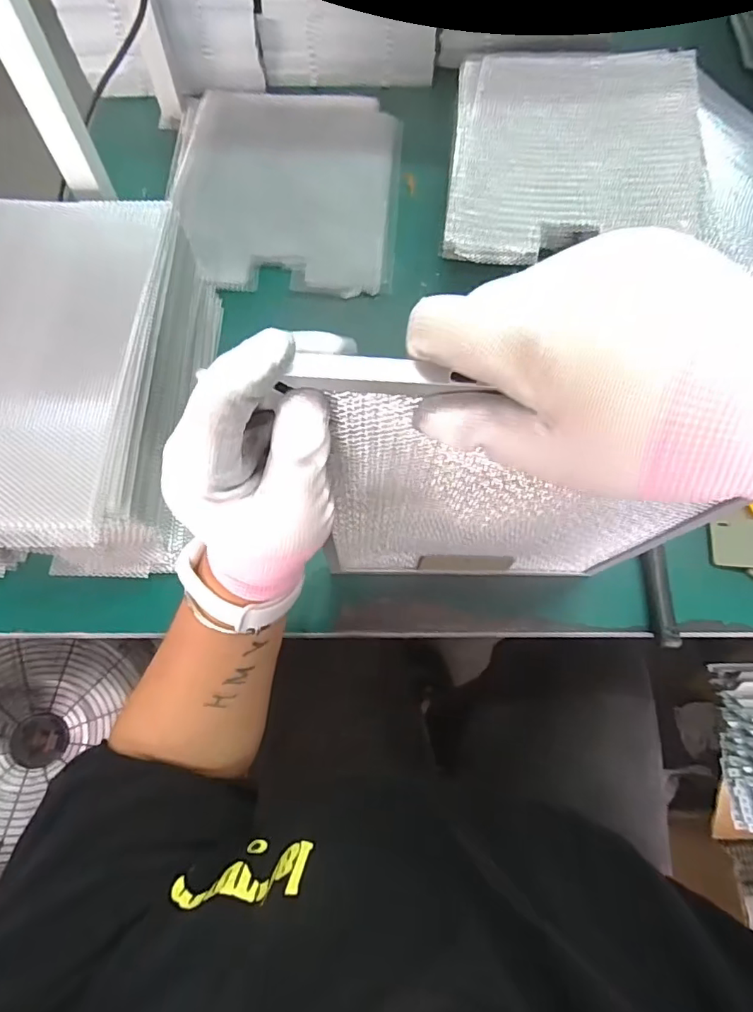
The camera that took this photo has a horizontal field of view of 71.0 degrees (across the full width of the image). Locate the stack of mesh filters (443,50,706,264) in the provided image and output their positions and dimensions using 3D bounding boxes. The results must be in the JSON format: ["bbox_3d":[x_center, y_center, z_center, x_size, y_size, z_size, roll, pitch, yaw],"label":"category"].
[{"bbox_3d":[0.222,-0.412,0.599,0.265,0.021,0.347,4,70,8],"label":"stack of mesh filters"}]

